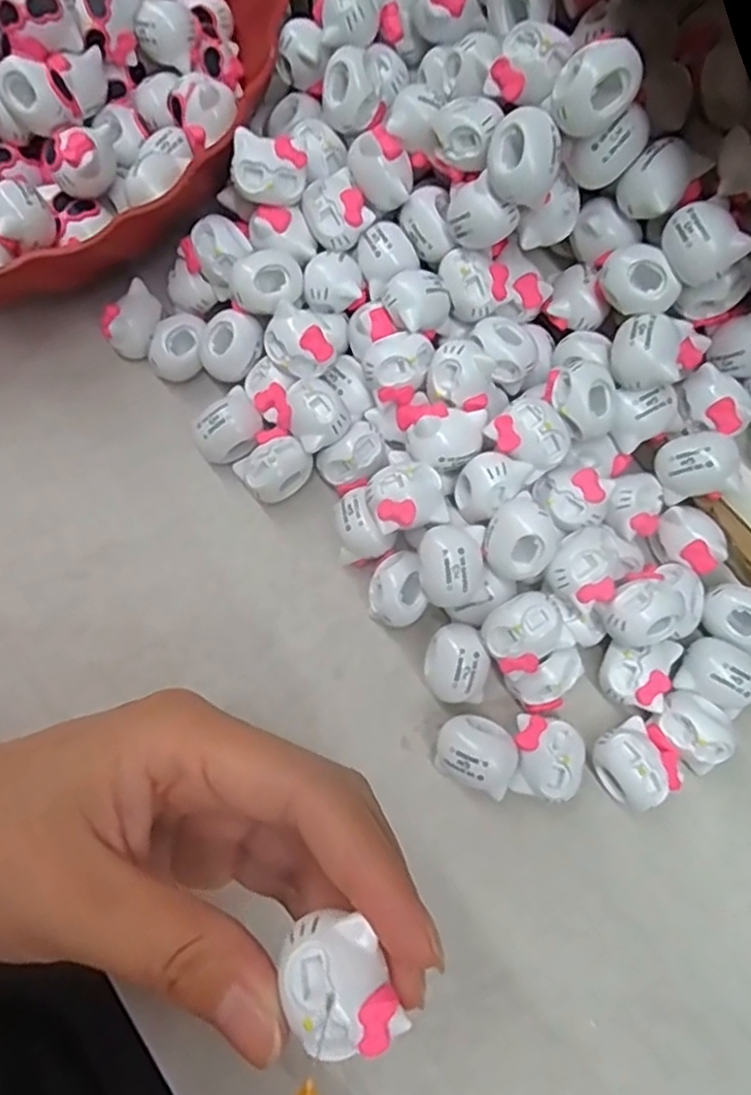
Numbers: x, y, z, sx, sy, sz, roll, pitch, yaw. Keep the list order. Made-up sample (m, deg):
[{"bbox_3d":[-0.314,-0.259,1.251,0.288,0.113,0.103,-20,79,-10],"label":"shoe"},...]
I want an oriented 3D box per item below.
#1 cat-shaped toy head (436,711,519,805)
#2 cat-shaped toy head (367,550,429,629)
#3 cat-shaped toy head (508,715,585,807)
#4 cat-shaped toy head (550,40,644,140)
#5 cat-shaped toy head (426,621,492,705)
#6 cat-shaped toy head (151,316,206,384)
[{"bbox_3d":[0.033,0.067,0.224,0.026,0.019,0.022,22,73,4],"label":"cat-shaped toy head"},{"bbox_3d":[0.007,0.016,0.237,0.019,0.024,0.022,-18,74,-8],"label":"cat-shaped toy head"},{"bbox_3d":[0.055,0.068,0.223,0.021,0.018,0.025,10,72,1],"label":"cat-shaped toy head"},{"bbox_3d":[0.062,-0.130,0.195,0.021,0.020,0.016,22,71,4],"label":"cat-shaped toy head"},{"bbox_3d":[0.027,0.040,0.232,0.021,0.022,0.024,19,73,4],"label":"cat-shaped toy head"},{"bbox_3d":[-0.074,-0.075,0.261,0.017,0.018,0.020,12,72,1],"label":"cat-shaped toy head"}]

